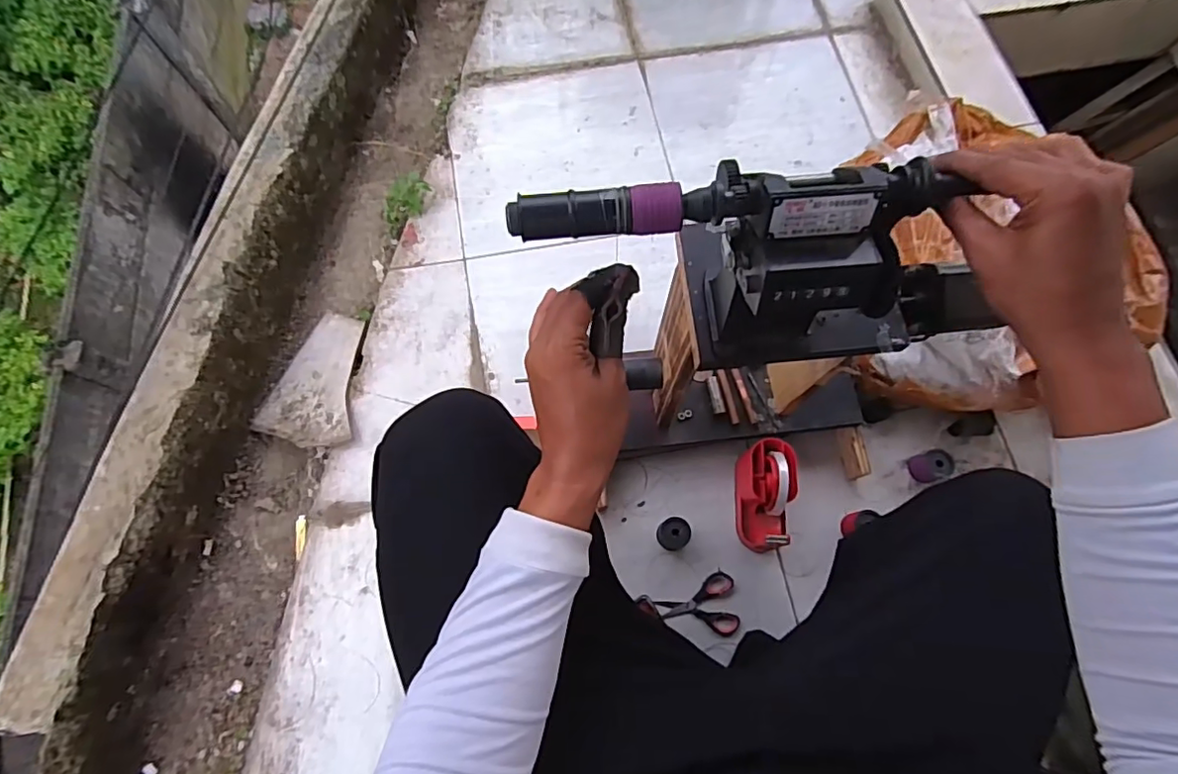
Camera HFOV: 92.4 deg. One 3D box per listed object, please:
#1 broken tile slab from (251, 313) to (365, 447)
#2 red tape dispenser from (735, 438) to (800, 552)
[{"bbox_3d":[-0.430,-0.014,0.932,0.176,0.013,0.227,13,67,20],"label":"broken tile slab"},{"bbox_3d":[0.255,0.155,0.810,0.070,0.100,0.149,4,70,2],"label":"red tape dispenser"}]

